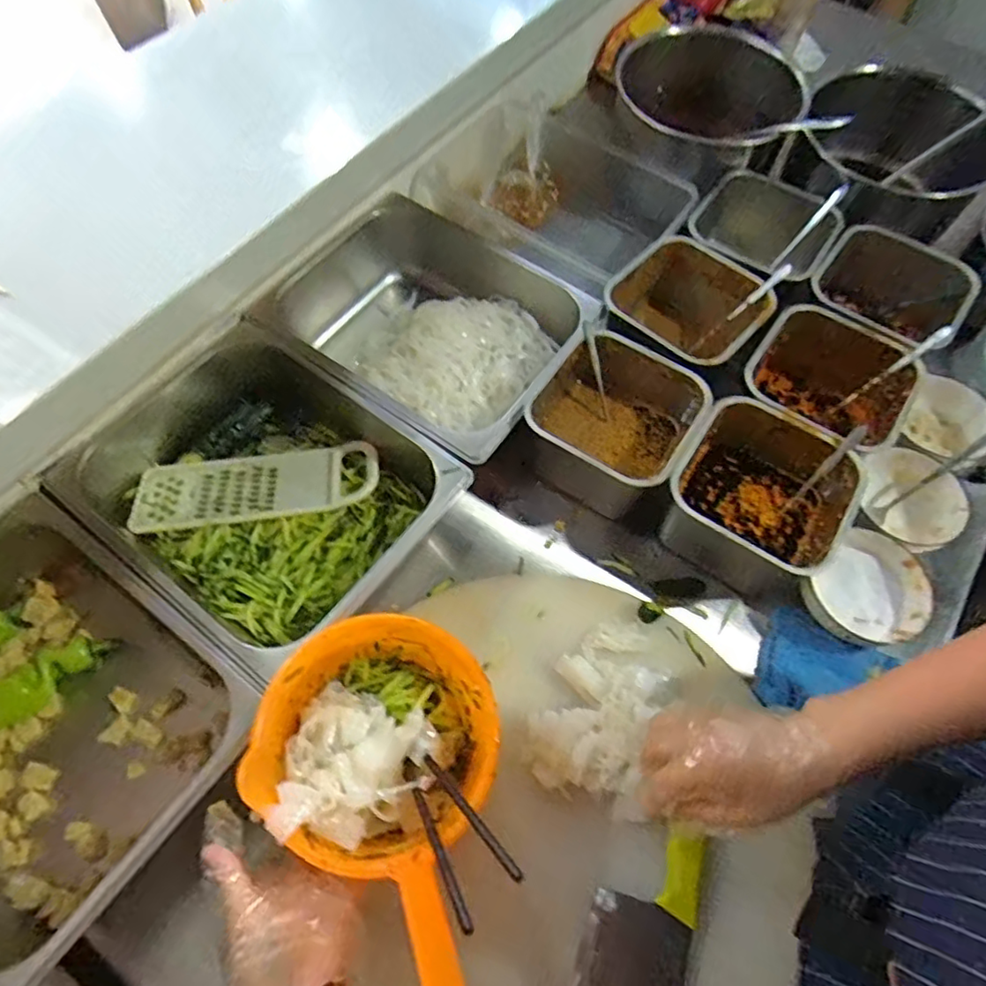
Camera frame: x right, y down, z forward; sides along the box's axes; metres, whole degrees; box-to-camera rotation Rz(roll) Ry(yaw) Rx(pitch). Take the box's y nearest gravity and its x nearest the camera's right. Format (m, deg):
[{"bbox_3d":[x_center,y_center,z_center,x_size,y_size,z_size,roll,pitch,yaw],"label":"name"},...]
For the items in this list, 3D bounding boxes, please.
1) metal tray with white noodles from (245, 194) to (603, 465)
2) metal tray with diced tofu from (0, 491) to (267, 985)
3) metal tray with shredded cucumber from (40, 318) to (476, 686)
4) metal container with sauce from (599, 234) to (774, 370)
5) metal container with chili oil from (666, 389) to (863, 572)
[{"bbox_3d":[-0.086,-0.191,0.722,0.346,0.097,0.257,32,67,14],"label":"metal tray with white noodles"},{"bbox_3d":[-0.395,0.209,0.534,0.332,0.128,0.293,32,67,14],"label":"metal tray with diced tofu"},{"bbox_3d":[-0.236,-0.002,0.623,0.336,0.095,0.261,34,68,15],"label":"metal tray with shredded cucumber"},{"bbox_3d":[0.224,-0.212,0.721,0.182,0.087,0.164,-41,71,-19],"label":"metal container with sauce"},{"bbox_3d":[0.264,0.001,0.608,0.156,0.082,0.160,31,67,14],"label":"metal container with chili oil"}]

